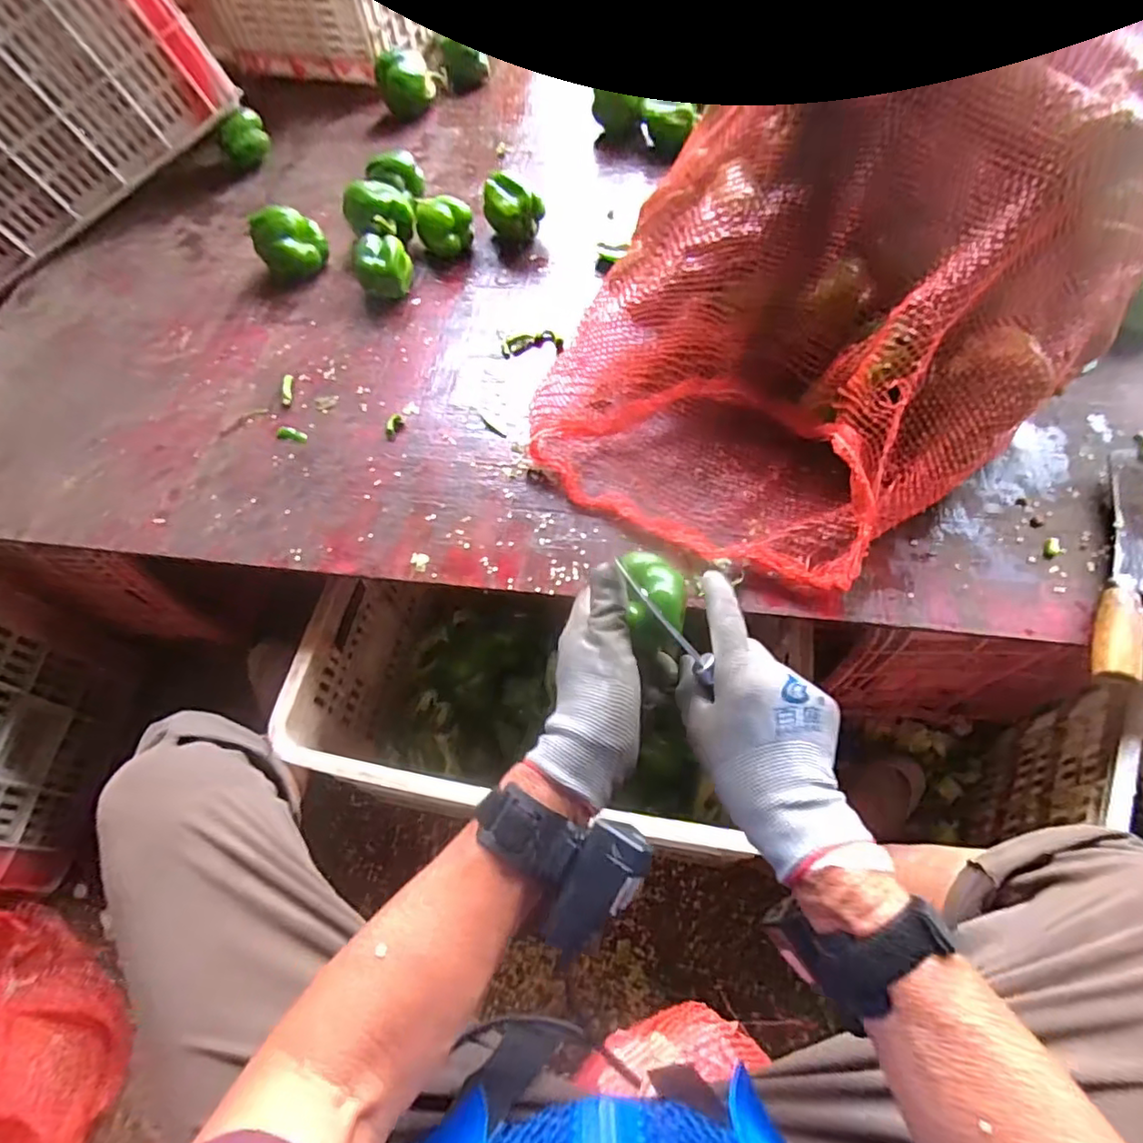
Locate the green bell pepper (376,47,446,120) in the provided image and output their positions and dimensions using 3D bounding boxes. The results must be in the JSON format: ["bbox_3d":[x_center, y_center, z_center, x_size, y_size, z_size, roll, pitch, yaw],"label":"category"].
[{"bbox_3d":[-0.256,-0.782,0.985,0.102,0.064,0.101,-1,62,3],"label":"green bell pepper"}]

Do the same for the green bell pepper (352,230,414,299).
[{"bbox_3d":[-0.237,-0.384,0.781,0.071,0.056,0.076,-22,63,-8],"label":"green bell pepper"}]

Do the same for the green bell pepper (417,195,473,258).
[{"bbox_3d":[-0.167,-0.455,0.817,0.070,0.055,0.064,-13,62,-3],"label":"green bell pepper"}]

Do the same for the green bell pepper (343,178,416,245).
[{"bbox_3d":[-0.253,-0.469,0.818,0.075,0.073,0.076,-1,62,3],"label":"green bell pepper"}]

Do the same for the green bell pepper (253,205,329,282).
[{"bbox_3d":[-0.365,-0.428,0.808,0.085,0.072,0.067,-35,66,-14],"label":"green bell pepper"}]

